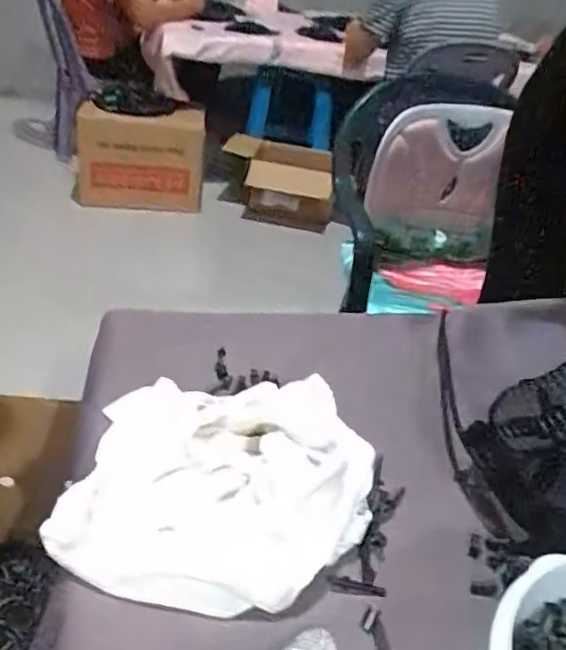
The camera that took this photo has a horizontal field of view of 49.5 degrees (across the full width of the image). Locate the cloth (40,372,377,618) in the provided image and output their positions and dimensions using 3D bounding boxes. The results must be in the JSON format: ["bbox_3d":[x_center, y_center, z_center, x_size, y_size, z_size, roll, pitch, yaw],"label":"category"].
[{"bbox_3d":[-0.044,0.099,0.434,0.206,0.059,0.188,6,32,0],"label":"cloth"}]

